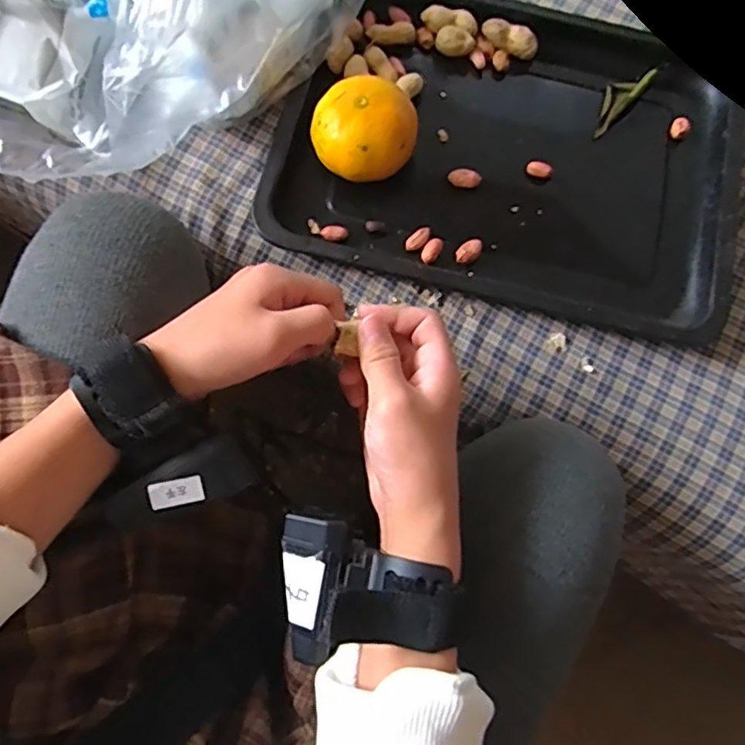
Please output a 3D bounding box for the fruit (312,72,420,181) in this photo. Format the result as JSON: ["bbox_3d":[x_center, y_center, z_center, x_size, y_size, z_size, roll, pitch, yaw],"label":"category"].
[{"bbox_3d":[-0.006,-0.152,0.384,0.066,0.049,0.059,-18,79,-7],"label":"fruit"}]

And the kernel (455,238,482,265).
[{"bbox_3d":[0.062,-0.078,0.390,0.012,0.008,0.021,43,80,8],"label":"kernel"}]

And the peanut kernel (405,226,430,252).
[{"bbox_3d":[0.030,-0.086,0.388,0.010,0.006,0.020,41,80,7],"label":"peanut kernel"}]

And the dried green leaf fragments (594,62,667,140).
[{"bbox_3d":[0.176,-0.196,0.424,0.023,0.010,0.074,39,78,6],"label":"dried green leaf fragments"}]

